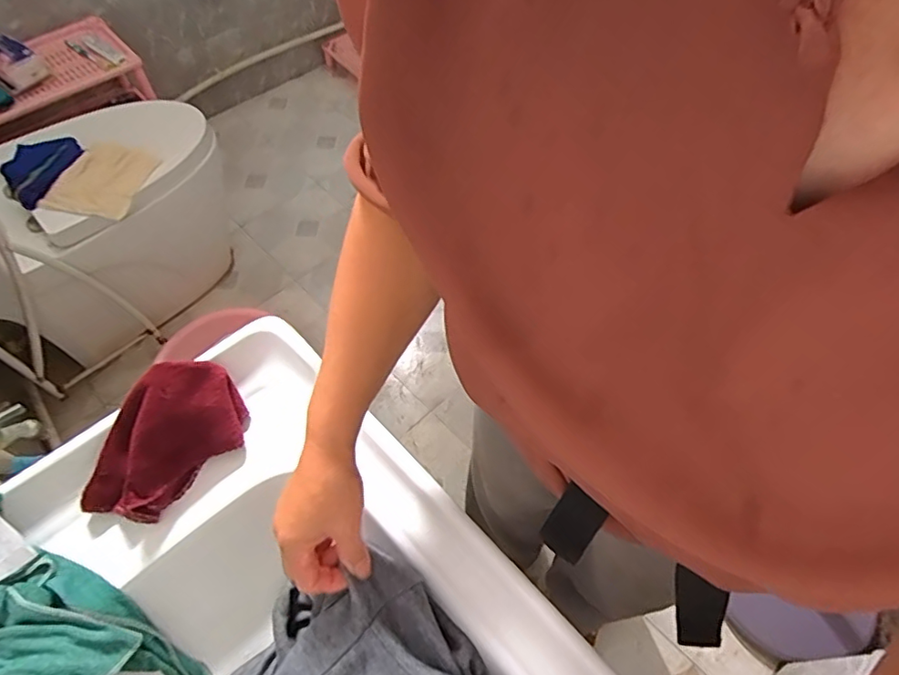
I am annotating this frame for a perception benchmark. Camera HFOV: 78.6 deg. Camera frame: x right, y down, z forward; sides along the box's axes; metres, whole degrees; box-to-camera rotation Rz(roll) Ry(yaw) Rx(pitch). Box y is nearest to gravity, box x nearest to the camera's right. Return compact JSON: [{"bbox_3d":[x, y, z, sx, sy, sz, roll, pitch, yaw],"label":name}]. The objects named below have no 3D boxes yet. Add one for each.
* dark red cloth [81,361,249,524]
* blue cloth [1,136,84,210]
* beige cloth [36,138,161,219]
[{"bbox_3d":[-0.277,0.097,0.529,0.088,0.076,0.168,30,62,19],"label":"dark red cloth"},{"bbox_3d":[-0.944,-0.393,1.270,0.106,0.077,0.202,16,58,11],"label":"blue cloth"},{"bbox_3d":[-0.801,-0.360,1.270,0.179,0.051,0.221,9,57,7],"label":"beige cloth"}]

